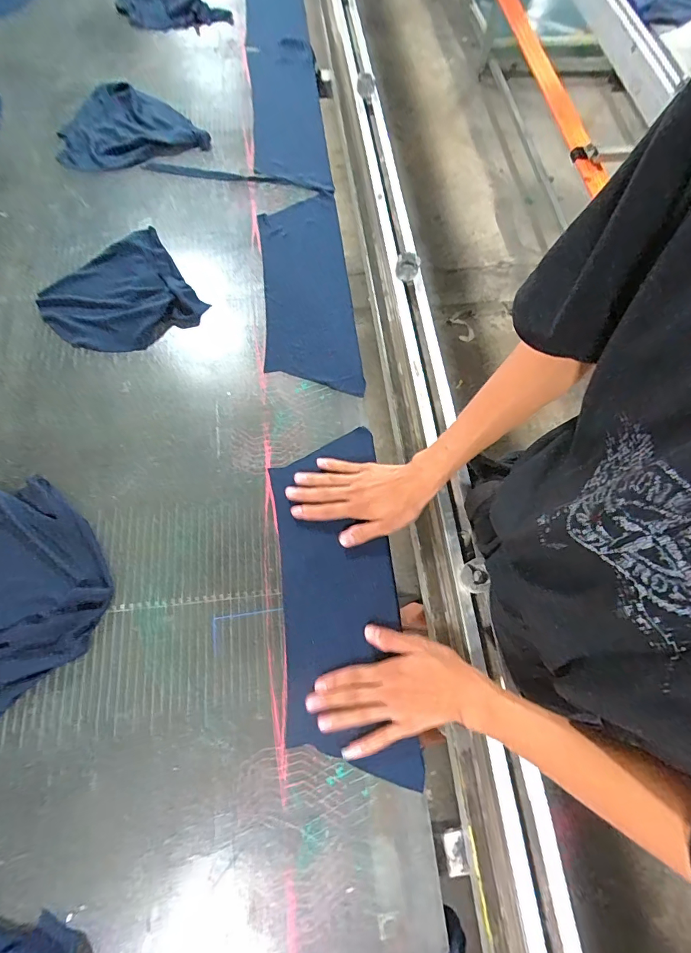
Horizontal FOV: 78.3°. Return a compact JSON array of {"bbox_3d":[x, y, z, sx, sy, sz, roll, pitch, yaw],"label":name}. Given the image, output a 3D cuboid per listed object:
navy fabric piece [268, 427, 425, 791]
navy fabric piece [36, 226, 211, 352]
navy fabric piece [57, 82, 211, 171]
[{"bbox_3d":[-0.011,0.142,0.542,0.145,0.011,0.423,-7,69,-2],"label":"navy fabric piece"},{"bbox_3d":[-0.362,-0.286,0.679,0.214,0.024,0.205,-35,74,-14],"label":"navy fabric piece"},{"bbox_3d":[-0.416,-0.667,0.803,0.258,0.035,0.206,-22,72,-10],"label":"navy fabric piece"}]

